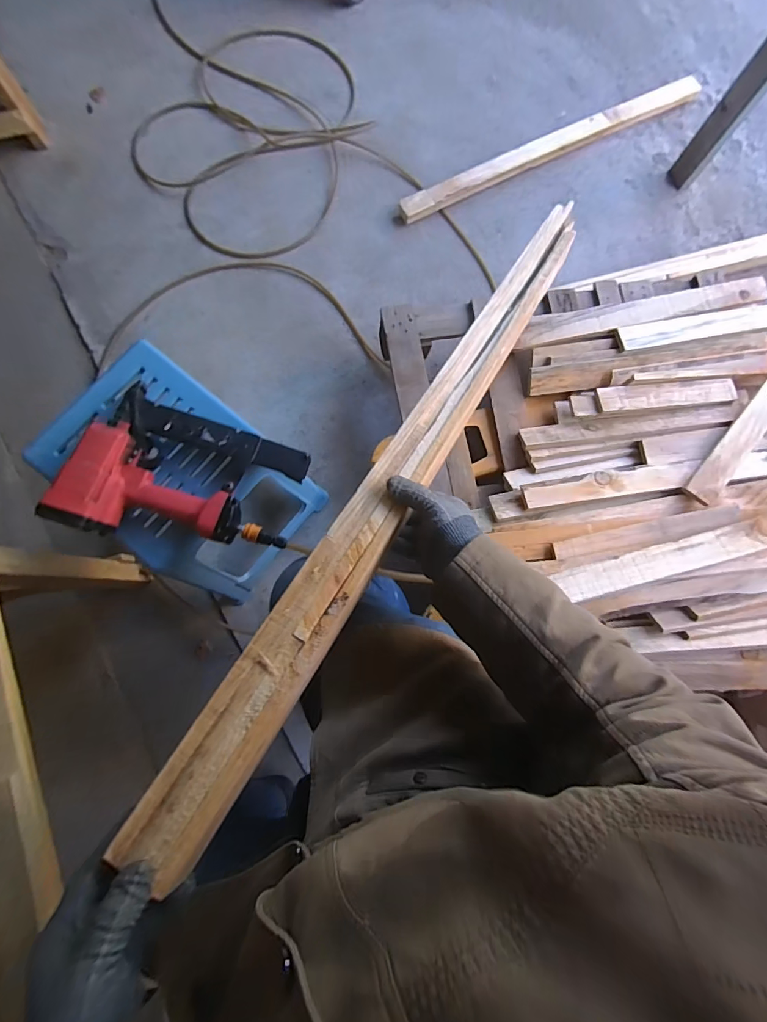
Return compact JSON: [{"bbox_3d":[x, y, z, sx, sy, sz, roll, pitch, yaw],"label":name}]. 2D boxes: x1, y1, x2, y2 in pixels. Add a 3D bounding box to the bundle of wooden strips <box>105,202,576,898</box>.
[{"bbox_3d":[0.050,-0.091,0.529,0.066,0.025,0.956,30,67,5],"label":"bundle of wooden strips"}]

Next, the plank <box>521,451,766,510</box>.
[{"bbox_3d":[0.703,-0.087,0.945,0.807,0.038,0.069,-8,81,-4],"label":"plank"}]

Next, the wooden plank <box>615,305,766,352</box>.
[{"bbox_3d":[0.775,-0.453,1.042,0.437,0.029,0.070,-9,81,-4],"label":"wooden plank"}]

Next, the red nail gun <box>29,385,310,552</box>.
[{"bbox_3d":[-0.301,-0.043,0.662,0.338,0.084,0.244,21,80,1],"label":"red nail gun"}]

